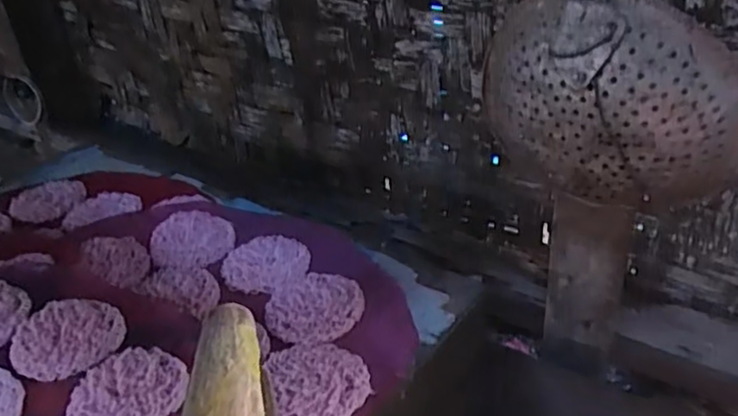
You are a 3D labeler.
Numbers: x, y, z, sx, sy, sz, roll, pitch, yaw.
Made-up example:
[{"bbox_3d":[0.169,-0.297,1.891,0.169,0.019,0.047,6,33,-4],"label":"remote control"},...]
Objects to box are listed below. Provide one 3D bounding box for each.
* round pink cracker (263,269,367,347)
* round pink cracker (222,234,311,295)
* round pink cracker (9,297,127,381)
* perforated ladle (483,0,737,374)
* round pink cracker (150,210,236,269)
[{"bbox_3d":[-0.044,0.083,0.543,0.080,0.012,0.074,-3,31,2],"label":"round pink cracker"},{"bbox_3d":[-0.094,0.048,0.604,0.079,0.009,0.081,-3,31,2],"label":"round pink cracker"},{"bbox_3d":[-0.234,0.098,0.511,0.080,0.006,0.078,-3,31,2],"label":"round pink cracker"},{"bbox_3d":[0.164,-0.012,0.508,0.176,0.339,0.075,20,56,18],"label":"perforated ladle"},{"bbox_3d":[-0.169,0.028,0.629,0.075,0.011,0.075,0,31,7],"label":"round pink cracker"}]

